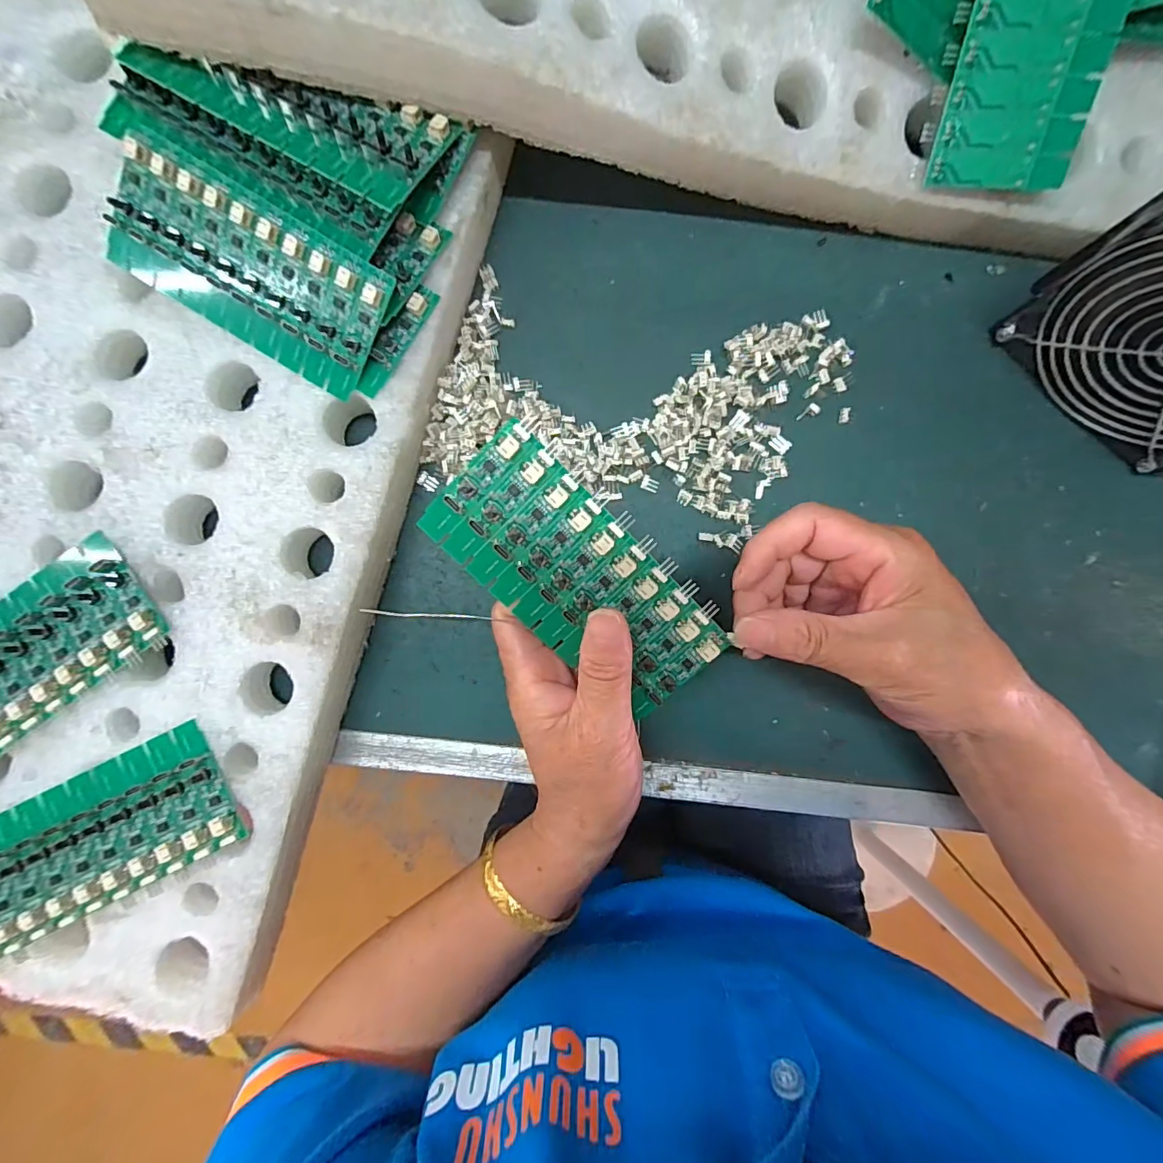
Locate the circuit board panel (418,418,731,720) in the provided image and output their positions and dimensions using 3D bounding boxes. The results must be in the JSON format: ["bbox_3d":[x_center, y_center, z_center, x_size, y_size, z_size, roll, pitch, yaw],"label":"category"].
[{"bbox_3d":[0.000,0.001,0.220,0.060,0.006,0.136,-43,102,12],"label":"circuit board panel"}]

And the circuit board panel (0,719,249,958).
[{"bbox_3d":[-0.236,0.125,0.238,0.133,0.007,0.061,-26,90,-2],"label":"circuit board panel"}]

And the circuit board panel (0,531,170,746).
[{"bbox_3d":[-0.275,0.040,0.241,0.136,0.009,0.061,-38,91,-2],"label":"circuit board panel"}]

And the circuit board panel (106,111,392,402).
[{"bbox_3d":[-0.162,-0.151,0.238,0.138,0.008,0.063,30,107,-2],"label":"circuit board panel"}]

